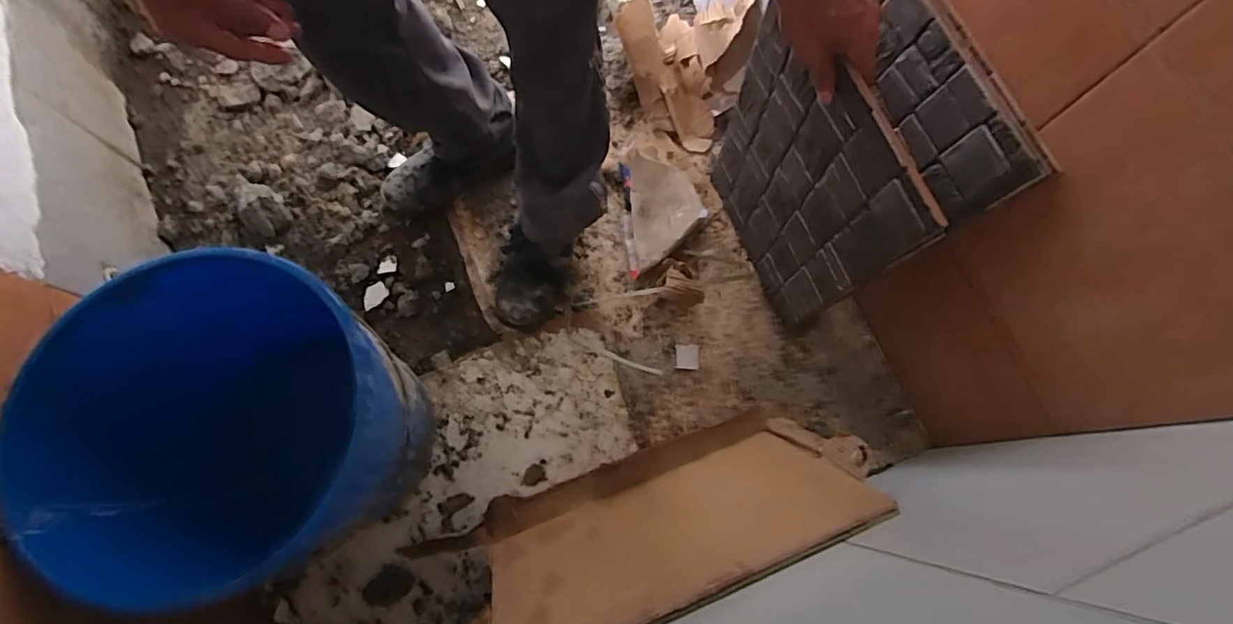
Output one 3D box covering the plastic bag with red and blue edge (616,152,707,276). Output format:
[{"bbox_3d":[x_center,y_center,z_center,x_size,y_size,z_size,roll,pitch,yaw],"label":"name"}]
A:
[{"bbox_3d":[0.080,-0.170,0.954,0.139,0.050,0.214,-4,74,-2],"label":"plastic bag with red and blue edge"}]

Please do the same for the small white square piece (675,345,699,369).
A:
[{"bbox_3d":[0.115,0.073,0.911,0.037,0.004,0.040,1,73,-1],"label":"small white square piece"}]

